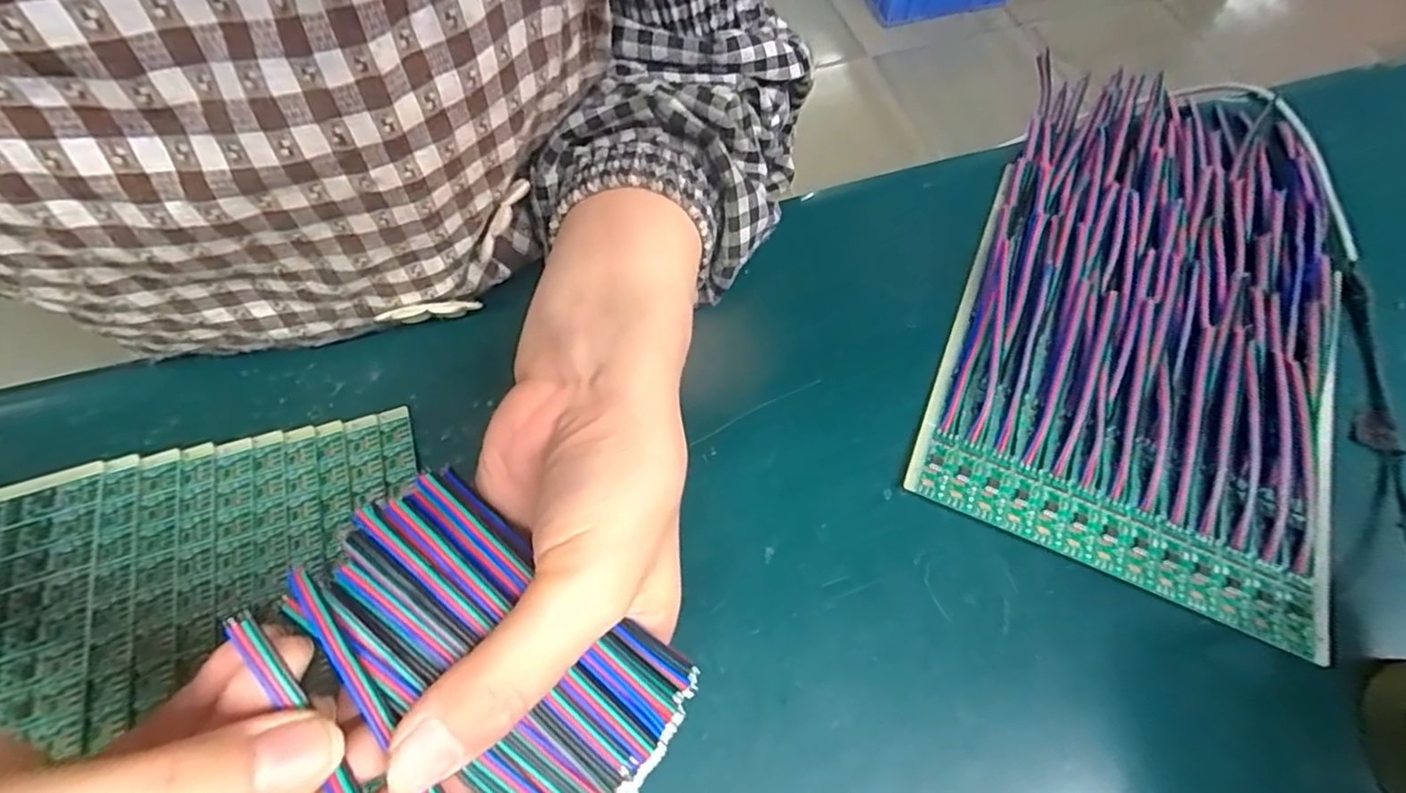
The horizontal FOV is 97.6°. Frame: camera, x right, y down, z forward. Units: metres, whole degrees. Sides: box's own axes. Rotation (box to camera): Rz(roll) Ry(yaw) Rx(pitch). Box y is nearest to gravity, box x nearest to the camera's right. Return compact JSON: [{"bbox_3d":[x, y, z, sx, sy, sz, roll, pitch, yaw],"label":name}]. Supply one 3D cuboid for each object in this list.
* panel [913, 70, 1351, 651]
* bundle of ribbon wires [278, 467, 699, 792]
[{"bbox_3d":[0.211,-0.052,0.289,0.156,0.018,0.279,21,65,11],"label":"panel"},{"bbox_3d":[-0.058,0.073,0.162,0.100,0.024,0.066,34,70,12],"label":"bundle of ribbon wires"}]

